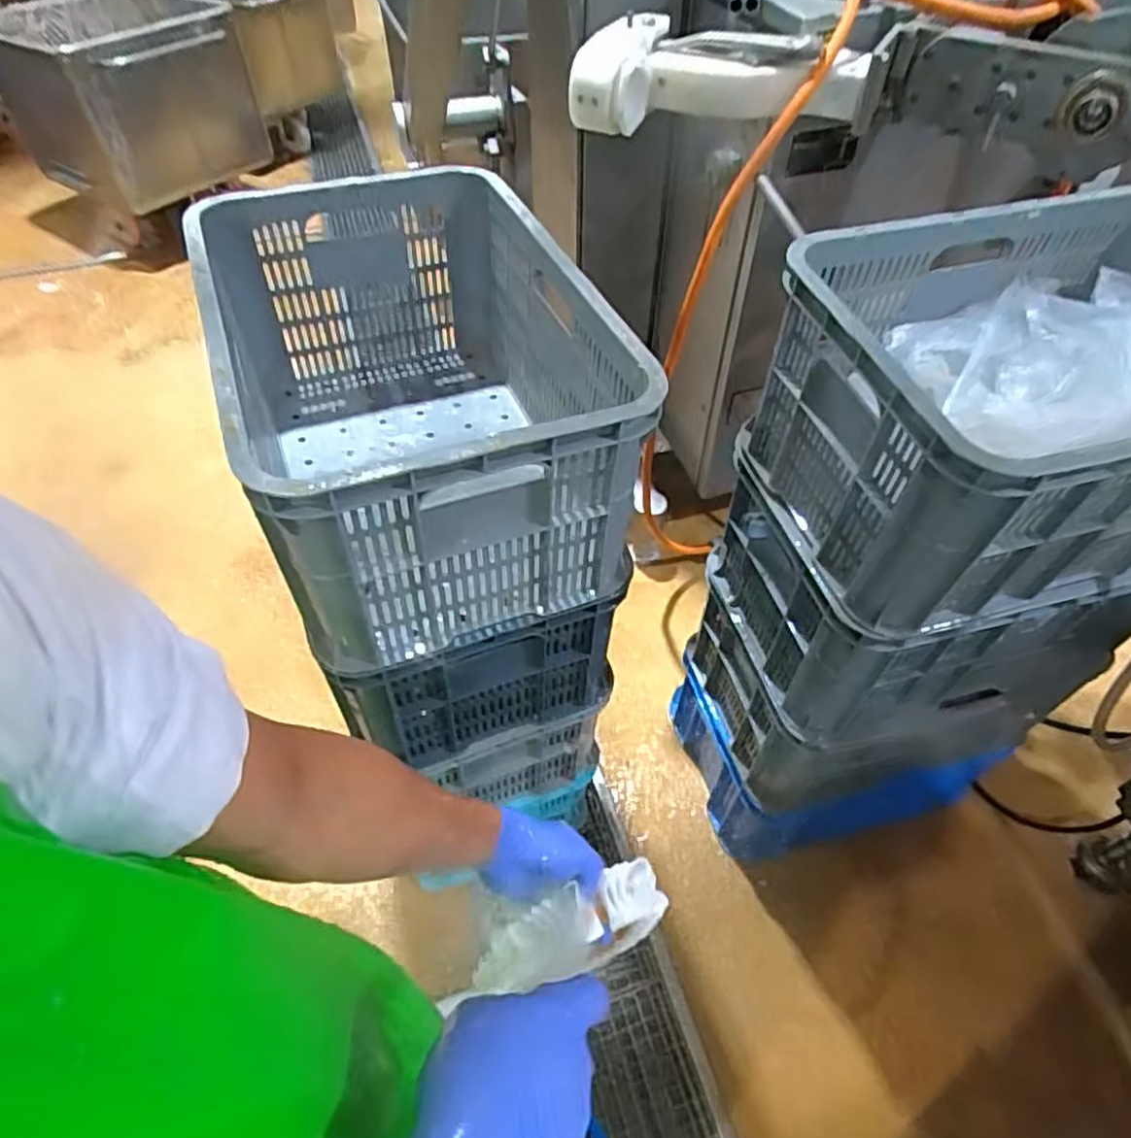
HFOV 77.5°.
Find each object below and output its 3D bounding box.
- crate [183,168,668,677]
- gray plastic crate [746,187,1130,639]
[{"bbox_3d":[-0.167,-0.199,0.789,0.357,0.272,0.541,-18,53,-13],"label":"crate"},{"bbox_3d":[0.544,-0.191,0.784,0.593,0.256,0.362,-15,53,-11],"label":"gray plastic crate"}]

